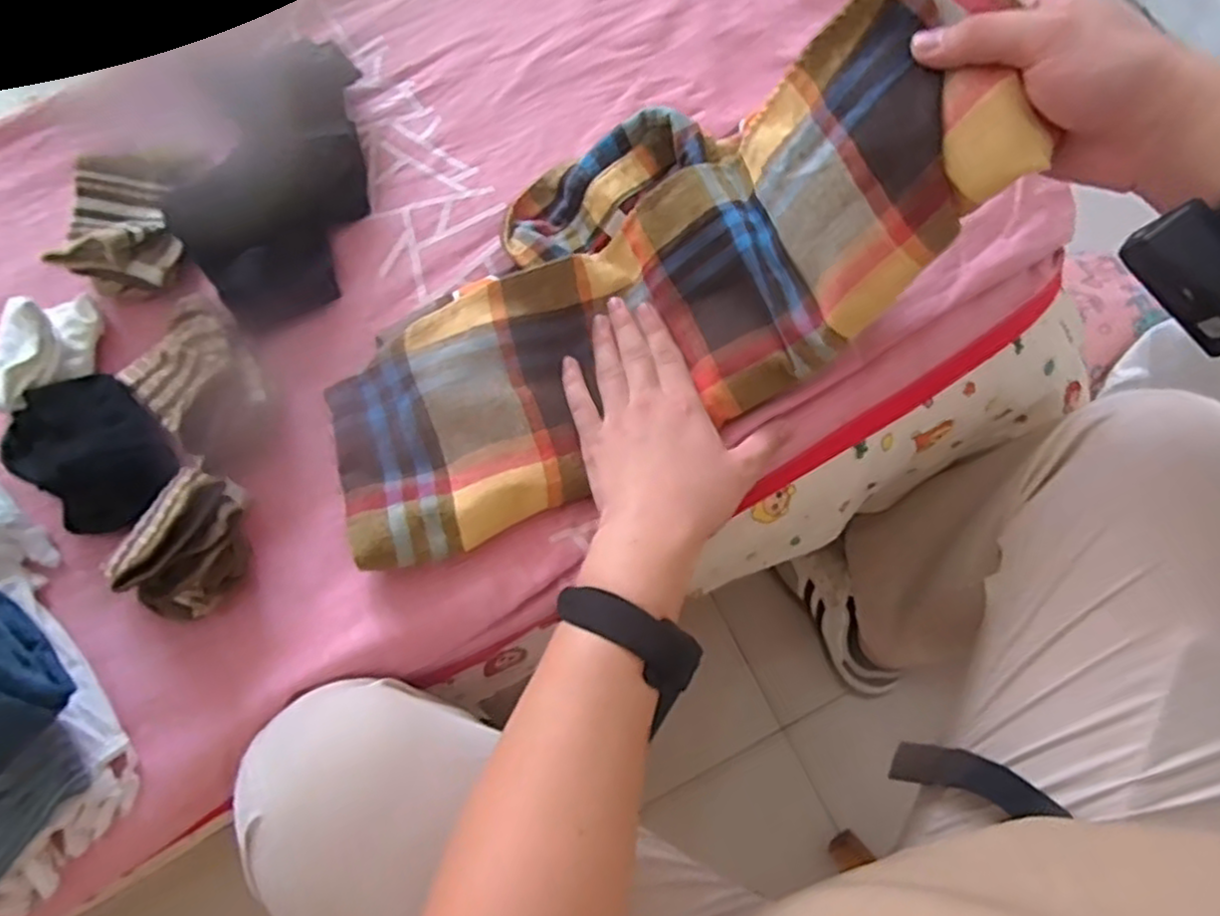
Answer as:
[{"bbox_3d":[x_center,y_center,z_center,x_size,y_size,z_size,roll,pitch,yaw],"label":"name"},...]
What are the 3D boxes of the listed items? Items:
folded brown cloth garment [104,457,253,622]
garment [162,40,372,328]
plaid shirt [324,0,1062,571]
[{"bbox_3d":[-0.266,0.054,0.448,0.074,0.055,0.094,26,73,6],"label":"folded brown cloth garment"},{"bbox_3d":[-0.250,-0.209,0.532,0.110,0.067,0.220,10,72,1],"label":"garment"},{"bbox_3d":[0.007,-0.124,0.470,0.440,0.118,0.217,-31,73,12],"label":"plaid shirt"}]

